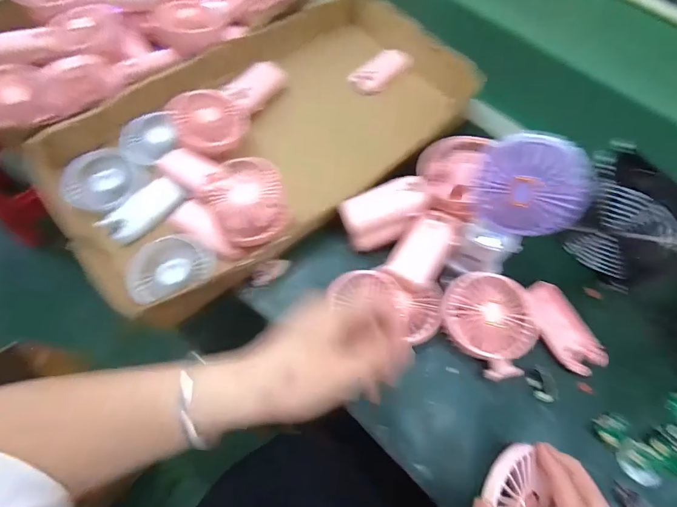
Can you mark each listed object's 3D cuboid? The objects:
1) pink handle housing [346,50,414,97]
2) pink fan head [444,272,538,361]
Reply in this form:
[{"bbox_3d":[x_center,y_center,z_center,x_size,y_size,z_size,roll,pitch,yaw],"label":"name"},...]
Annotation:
[{"bbox_3d":[0.064,-0.269,0.556,0.092,0.033,0.037,-26,66,10],"label":"pink handle housing"},{"bbox_3d":[0.158,0.068,0.400,0.093,0.034,0.085,9,65,4],"label":"pink fan head"}]

